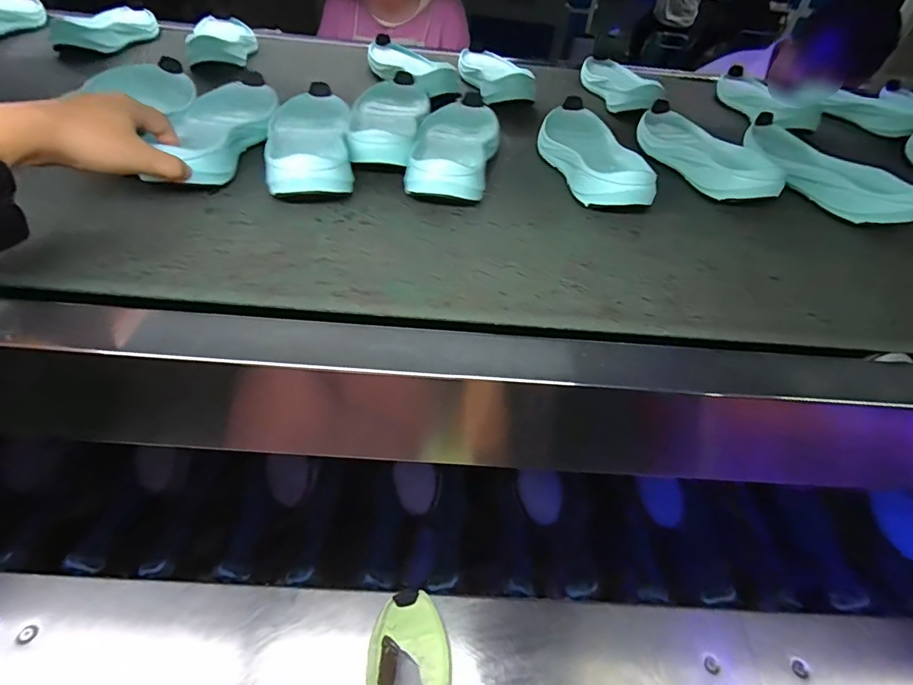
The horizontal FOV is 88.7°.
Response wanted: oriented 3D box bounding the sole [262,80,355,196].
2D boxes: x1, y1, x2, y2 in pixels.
[{"bbox_3d":[-0.149,-0.216,0.473,0.079,0.040,0.217,-4,44,-12],"label":"sole"}]

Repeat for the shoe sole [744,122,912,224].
[{"bbox_3d":[0.403,-0.197,0.518,0.058,0.035,0.217,-6,44,-12],"label":"shoe sole"}]

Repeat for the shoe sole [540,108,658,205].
[{"bbox_3d":[0.144,-0.212,0.509,0.083,0.037,0.204,-1,43,-9],"label":"shoe sole"}]

